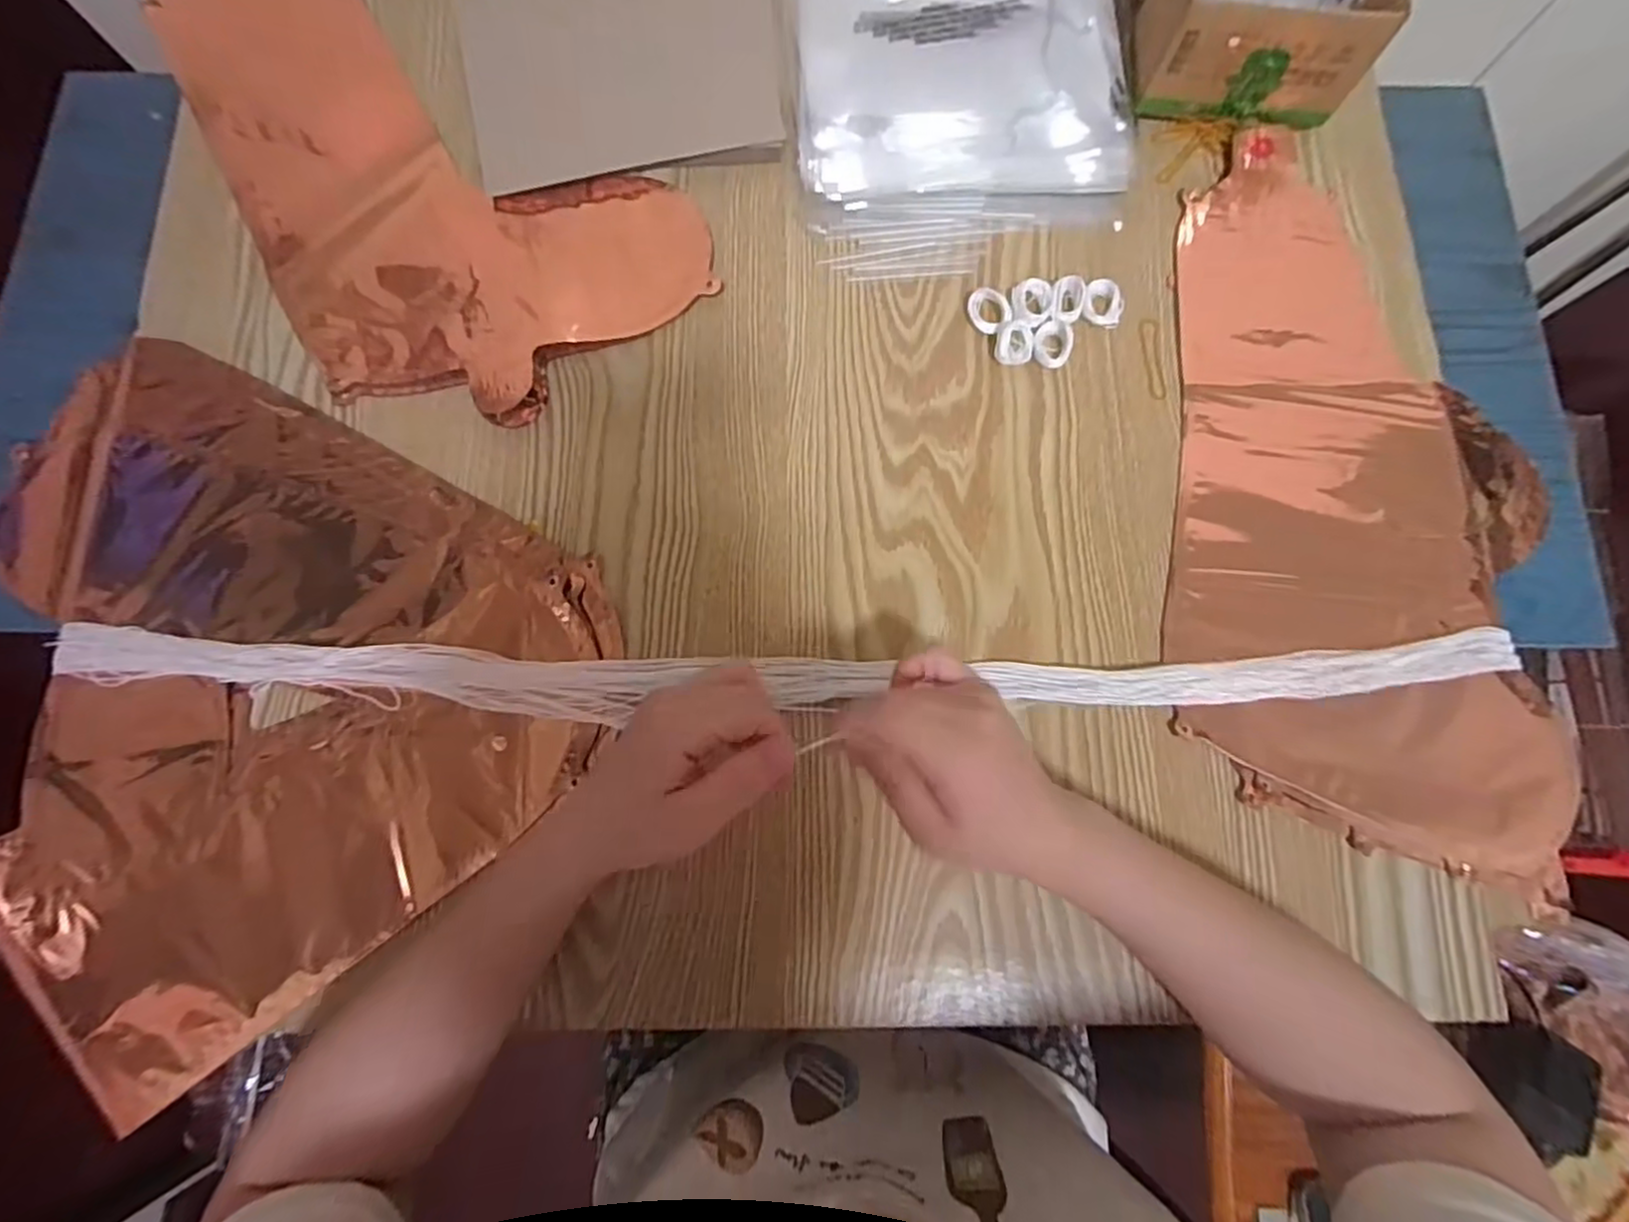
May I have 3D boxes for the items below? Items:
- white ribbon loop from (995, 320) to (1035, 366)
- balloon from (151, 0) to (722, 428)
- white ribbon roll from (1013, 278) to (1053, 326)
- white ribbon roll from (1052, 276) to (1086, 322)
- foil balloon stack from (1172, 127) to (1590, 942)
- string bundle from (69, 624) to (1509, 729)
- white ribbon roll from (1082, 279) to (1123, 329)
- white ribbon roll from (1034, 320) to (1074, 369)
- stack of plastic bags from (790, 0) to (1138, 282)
[{"bbox_3d":[0.121,-0.162,0.415,0.022,0.009,0.027,13,77,2],"label":"white ribbon loop"},{"bbox_3d":[-0.269,-0.299,0.443,0.227,0.014,0.415,-39,80,-9],"label":"balloon"},{"bbox_3d":[0.132,-0.188,0.421,0.025,0.007,0.030,19,78,4],"label":"white ribbon roll"},{"bbox_3d":[0.154,-0.188,0.420,0.019,0.007,0.031,9,77,1],"label":"white ribbon roll"},{"bbox_3d":[0.319,-0.076,0.395,0.213,0.020,0.413,8,77,1],"label":"foil balloon stack"},{"bbox_3d":[-0.011,0.036,0.376,0.776,0.016,0.044,0,77,0],"label":"string bundle"},{"bbox_3d":[0.177,-0.188,0.422,0.024,0.006,0.025,21,78,4],"label":"white ribbon roll"},{"bbox_3d":[0.143,-0.161,0.416,0.022,0.008,0.029,9,77,1],"label":"white ribbon roll"},{"bbox_3d":[0.096,-0.339,0.448,0.212,0.024,0.251,-3,77,-1],"label":"stack of plastic bags"}]

